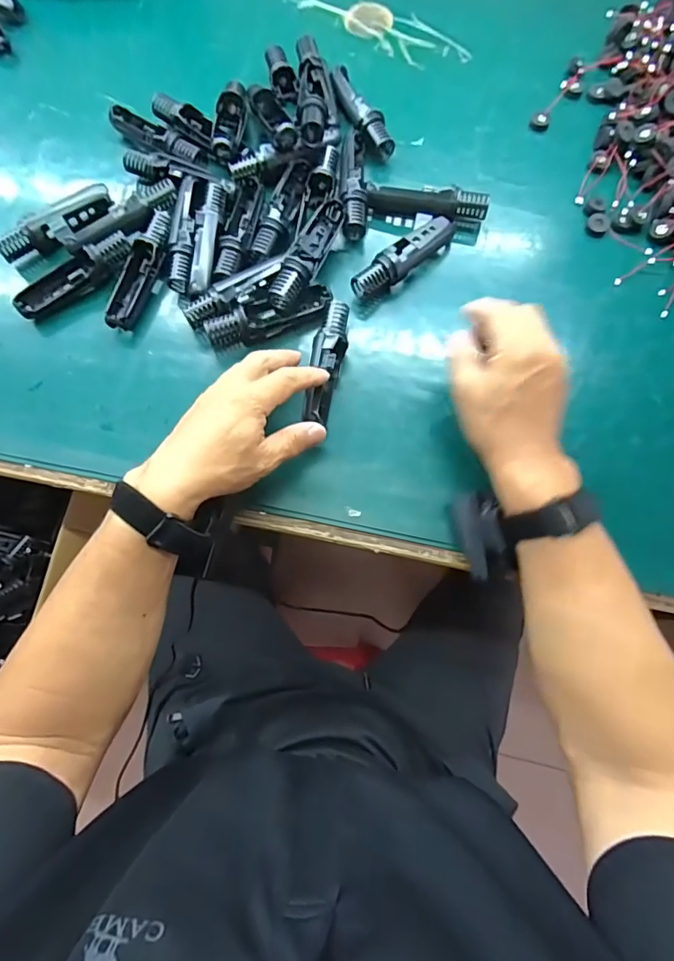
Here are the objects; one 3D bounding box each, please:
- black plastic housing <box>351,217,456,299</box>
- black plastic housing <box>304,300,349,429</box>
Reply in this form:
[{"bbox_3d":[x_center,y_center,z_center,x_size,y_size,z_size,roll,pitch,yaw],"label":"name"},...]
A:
[{"bbox_3d":[0.065,-0.215,0.468,0.030,0.034,0.118,43,79,12],"label":"black plastic housing"},{"bbox_3d":[-0.009,-0.108,0.439,0.027,0.034,0.118,11,82,4],"label":"black plastic housing"}]

